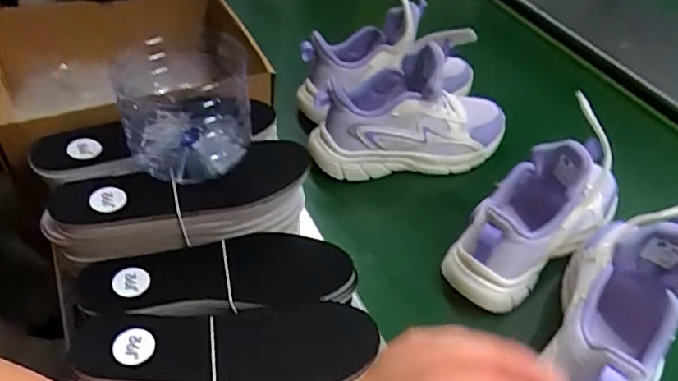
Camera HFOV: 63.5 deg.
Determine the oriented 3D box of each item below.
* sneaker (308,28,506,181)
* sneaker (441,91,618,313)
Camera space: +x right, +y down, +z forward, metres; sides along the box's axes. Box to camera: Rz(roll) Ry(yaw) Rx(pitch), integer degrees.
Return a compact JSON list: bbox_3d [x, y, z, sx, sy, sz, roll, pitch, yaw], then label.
[{"bbox_3d":[0.087,-0.097,0.612,0.238,0.140,0.081,-6,48,-12],"label":"sneaker"},{"bbox_3d":[0.206,0.008,0.518,0.220,0.125,0.087,-31,57,-30],"label":"sneaker"}]

